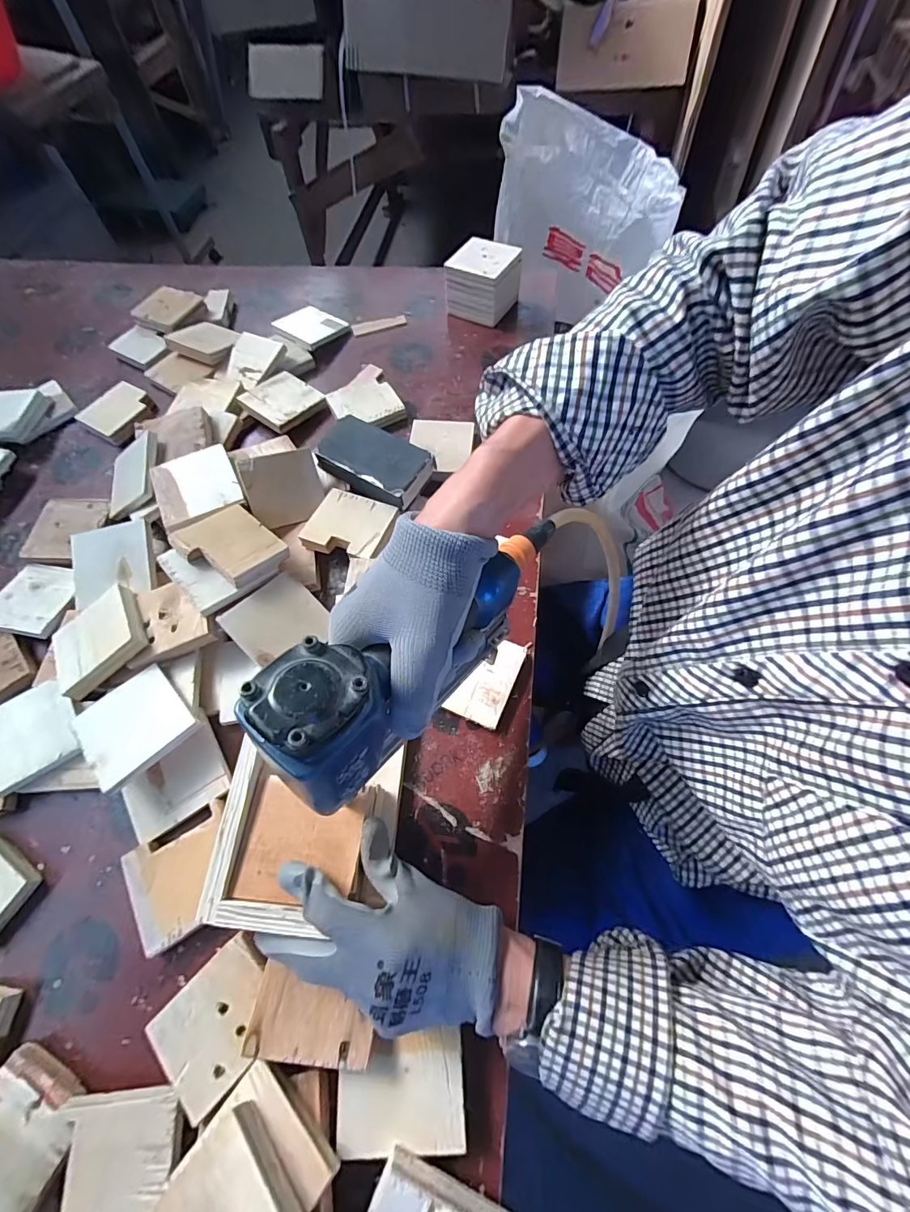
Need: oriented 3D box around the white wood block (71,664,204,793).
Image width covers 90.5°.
[{"bbox_3d":[-0.305,0.112,0.432,0.089,0.009,0.092,-39,63,-23],"label":"white wood block"}]

